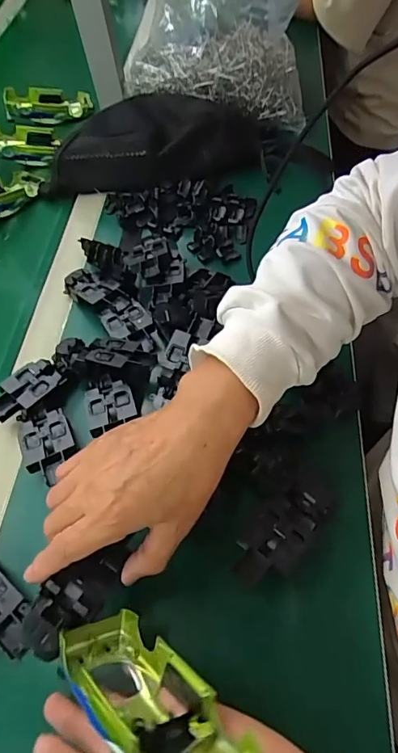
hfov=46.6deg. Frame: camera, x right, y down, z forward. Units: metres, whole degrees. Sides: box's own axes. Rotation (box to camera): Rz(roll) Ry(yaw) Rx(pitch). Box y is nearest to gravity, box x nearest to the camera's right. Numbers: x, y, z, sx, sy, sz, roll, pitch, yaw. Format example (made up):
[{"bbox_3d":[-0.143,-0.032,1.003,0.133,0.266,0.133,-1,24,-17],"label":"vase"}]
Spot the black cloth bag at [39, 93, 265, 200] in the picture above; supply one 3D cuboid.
[{"bbox_3d":[-0.064,-0.323,0.618,0.302,0.057,0.161,-10,58,-2],"label":"black cloth bag"}]

